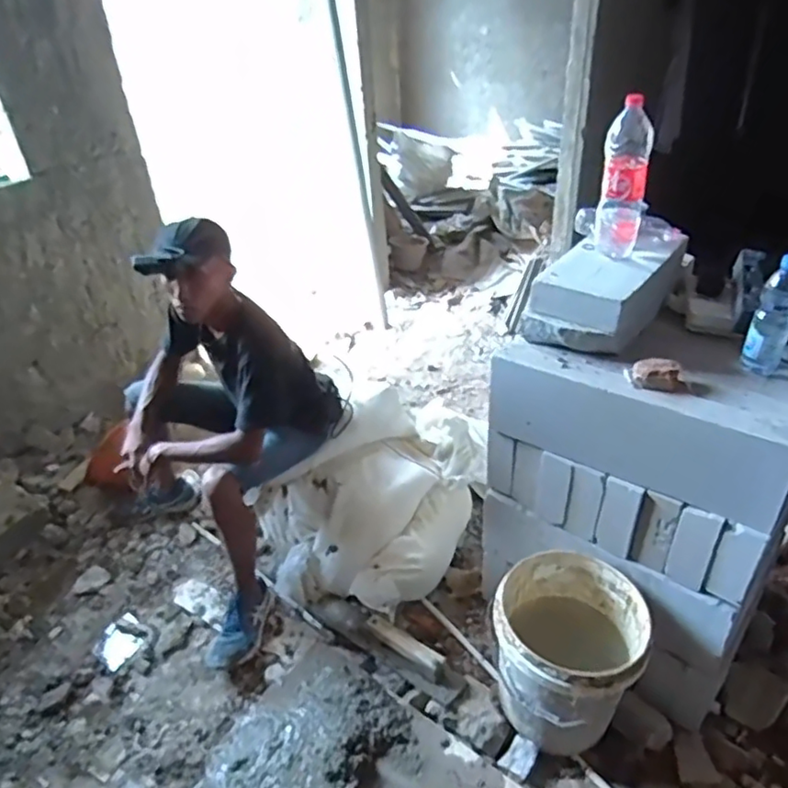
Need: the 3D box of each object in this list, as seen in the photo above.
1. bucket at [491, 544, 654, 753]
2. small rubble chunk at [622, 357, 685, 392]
[{"bbox_3d":[0.383,0.590,1.386,0.304,0.337,0.311,-2,35,2],"label":"bucket"},{"bbox_3d":[0.506,-0.036,1.189,0.107,0.053,0.046,6,36,13],"label":"small rubble chunk"}]

